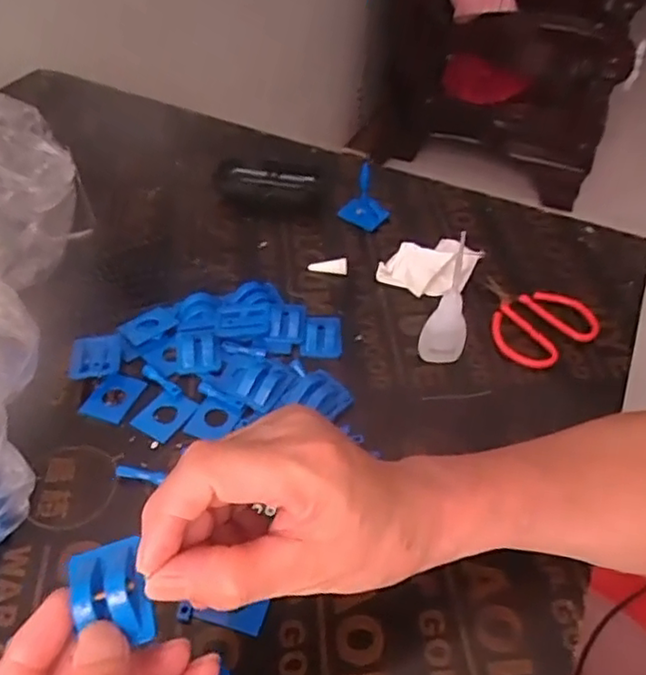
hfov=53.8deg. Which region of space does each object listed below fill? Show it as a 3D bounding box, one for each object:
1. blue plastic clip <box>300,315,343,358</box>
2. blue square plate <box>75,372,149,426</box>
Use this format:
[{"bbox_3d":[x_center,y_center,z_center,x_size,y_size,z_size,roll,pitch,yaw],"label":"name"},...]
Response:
[{"bbox_3d":[0.001,-0.002,0.521,0.032,0.007,0.047,8,45,4],"label":"blue plastic clip"},{"bbox_3d":[-0.158,0.045,0.476,0.038,0.006,0.042,9,48,19],"label":"blue square plate"}]

